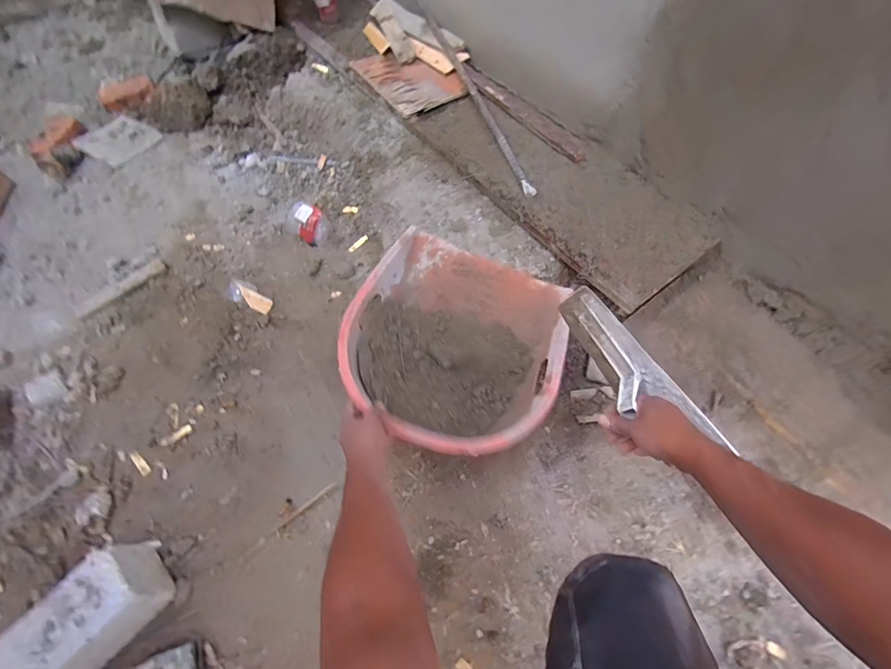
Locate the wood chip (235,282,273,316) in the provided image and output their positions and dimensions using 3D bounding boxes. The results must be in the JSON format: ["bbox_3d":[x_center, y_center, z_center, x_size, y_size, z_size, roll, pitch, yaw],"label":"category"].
[{"bbox_3d":[-0.448,-0.082,0.931,0.109,0.004,0.040,23,65,15],"label":"wood chip"}]

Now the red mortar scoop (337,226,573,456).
[{"bbox_3d":[0.026,0.015,0.800,0.398,0.132,0.419,25,66,13],"label":"red mortar scoop"}]

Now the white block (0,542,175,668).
[{"bbox_3d":[-0.533,0.431,0.597,0.126,0.102,0.205,39,70,19],"label":"white block"}]

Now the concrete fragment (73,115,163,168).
[{"bbox_3d":[-0.977,-0.583,1.196,0.192,0.014,0.173,24,65,16],"label":"concrete fragment"}]

